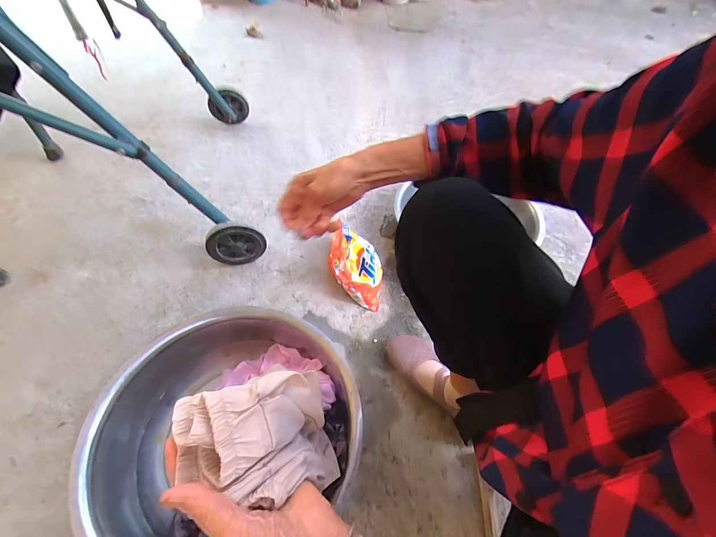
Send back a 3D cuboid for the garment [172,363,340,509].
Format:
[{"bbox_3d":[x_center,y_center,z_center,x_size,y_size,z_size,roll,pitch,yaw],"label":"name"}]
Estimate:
[{"bbox_3d":[-0.090,0.153,0.289,0.125,0.083,0.095,-12,49,-12],"label":"garment"}]

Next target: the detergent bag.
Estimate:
[{"bbox_3d":[-0.002,-0.006,0.770,0.125,0.111,0.185,-3,51,-5],"label":"detergent bag"}]

